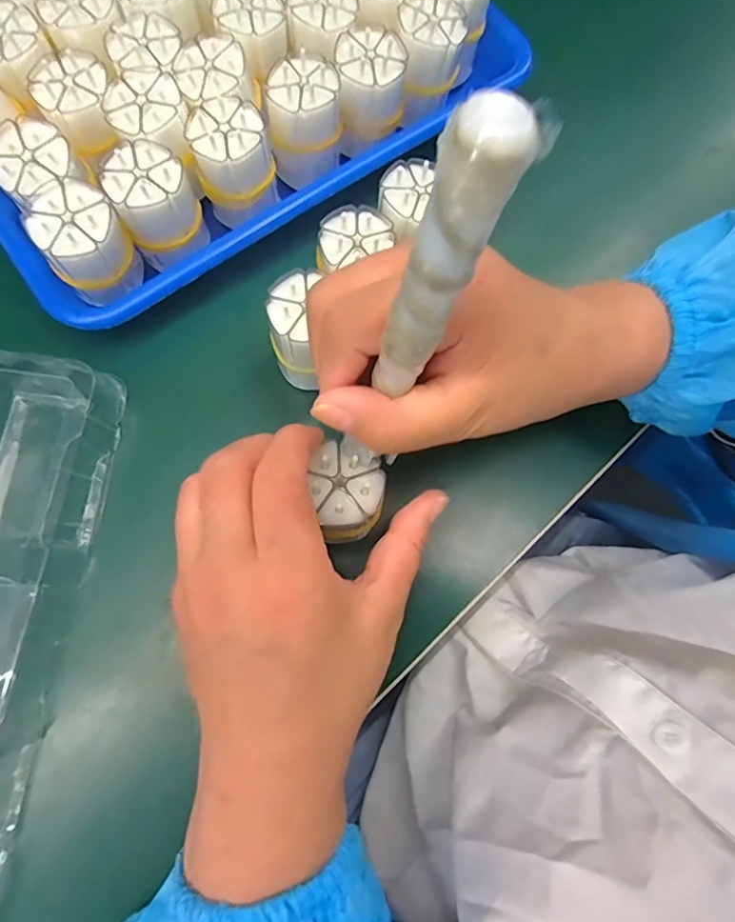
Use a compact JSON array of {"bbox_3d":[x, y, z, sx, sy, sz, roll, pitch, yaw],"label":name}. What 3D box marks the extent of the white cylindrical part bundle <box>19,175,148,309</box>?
[{"bbox_3d":[-0.141,-0.107,0.268,0.037,0.052,0.040,1,75,-2],"label":"white cylindrical part bundle"}]

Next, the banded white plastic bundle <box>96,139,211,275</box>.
[{"bbox_3d":[-0.109,-0.132,0.278,0.038,0.054,0.036,1,75,-2],"label":"banded white plastic bundle"}]

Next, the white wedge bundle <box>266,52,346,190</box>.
[{"bbox_3d":[-0.035,-0.188,0.297,0.039,0.053,0.036,1,75,-2],"label":"white wedge bundle"}]

